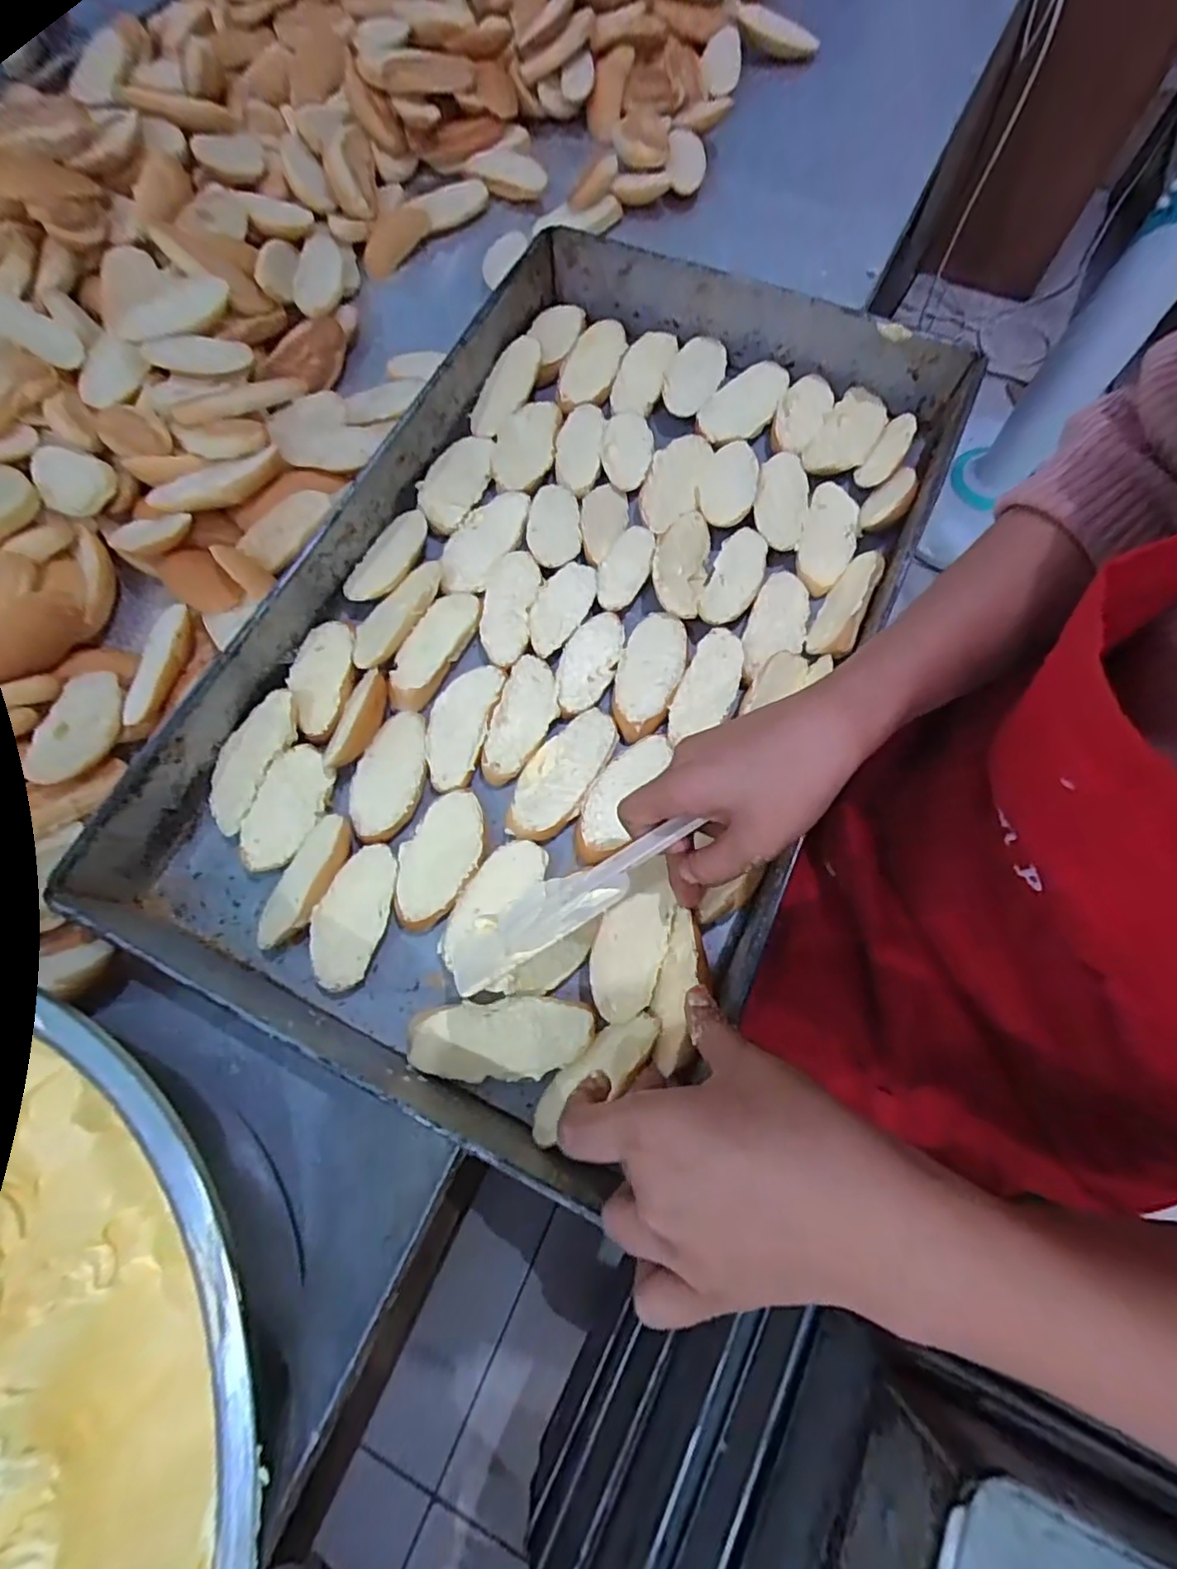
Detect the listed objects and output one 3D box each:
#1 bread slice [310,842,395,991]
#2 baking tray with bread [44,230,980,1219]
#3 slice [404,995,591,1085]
[{"bbox_3d":[-0.143,0.079,0.371,0.041,0.015,0.084,7,71,4],"label":"bread slice"},{"bbox_3d":[-0.009,-0.119,0.420,0.367,0.064,0.607,24,74,8],"label":"baking tray with bread"},{"bbox_3d":[-0.049,0.144,0.346,0.101,0.021,0.041,-4,71,0],"label":"slice"}]

